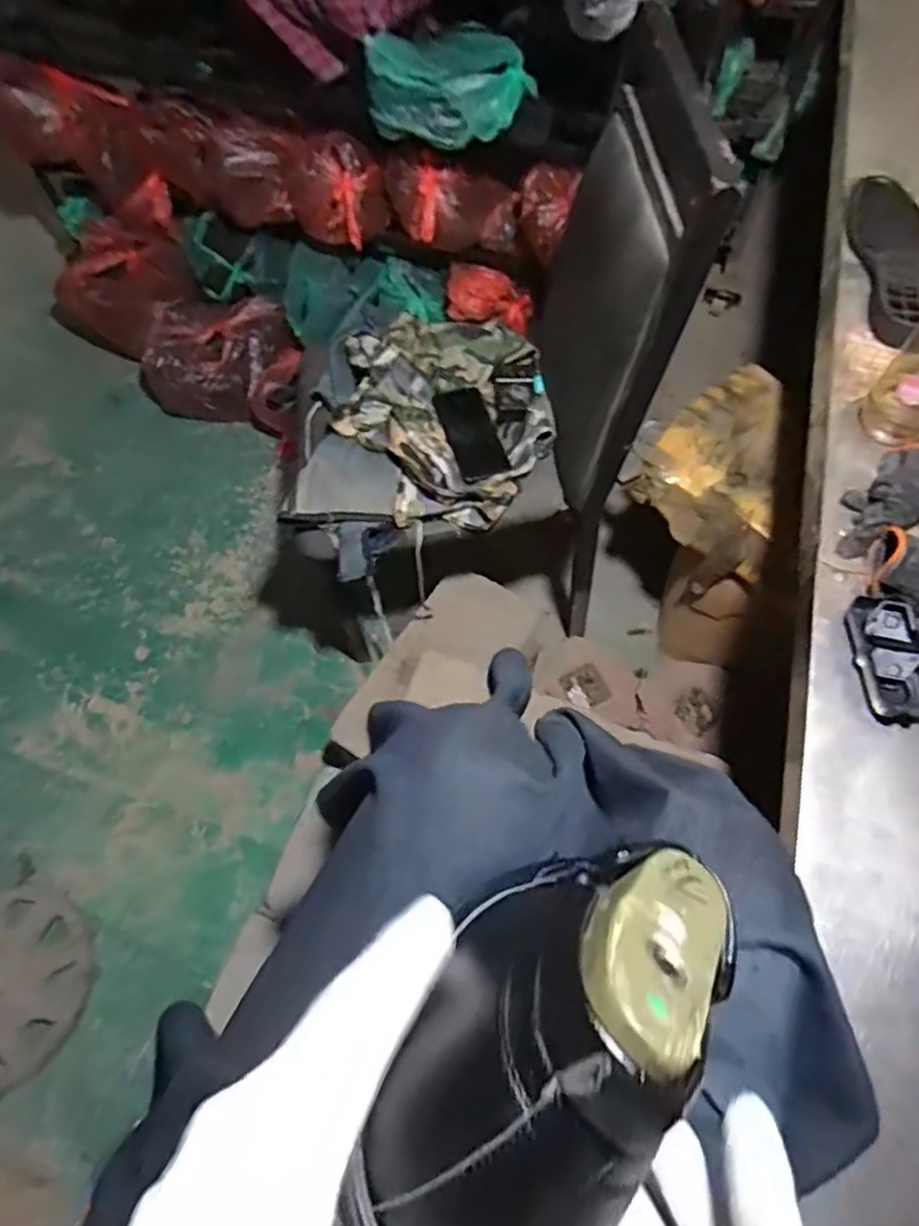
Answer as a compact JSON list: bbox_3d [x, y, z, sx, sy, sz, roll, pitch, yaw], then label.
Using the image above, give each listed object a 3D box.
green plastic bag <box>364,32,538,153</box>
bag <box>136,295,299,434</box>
[{"bbox_3d":[-0.009,-0.882,1.137,0.284,0.132,0.134,-12,62,-3],"label":"green plastic bag"},{"bbox_3d":[-0.562,-0.585,1.607,0.372,0.154,0.267,4,63,6],"label":"bag"}]

